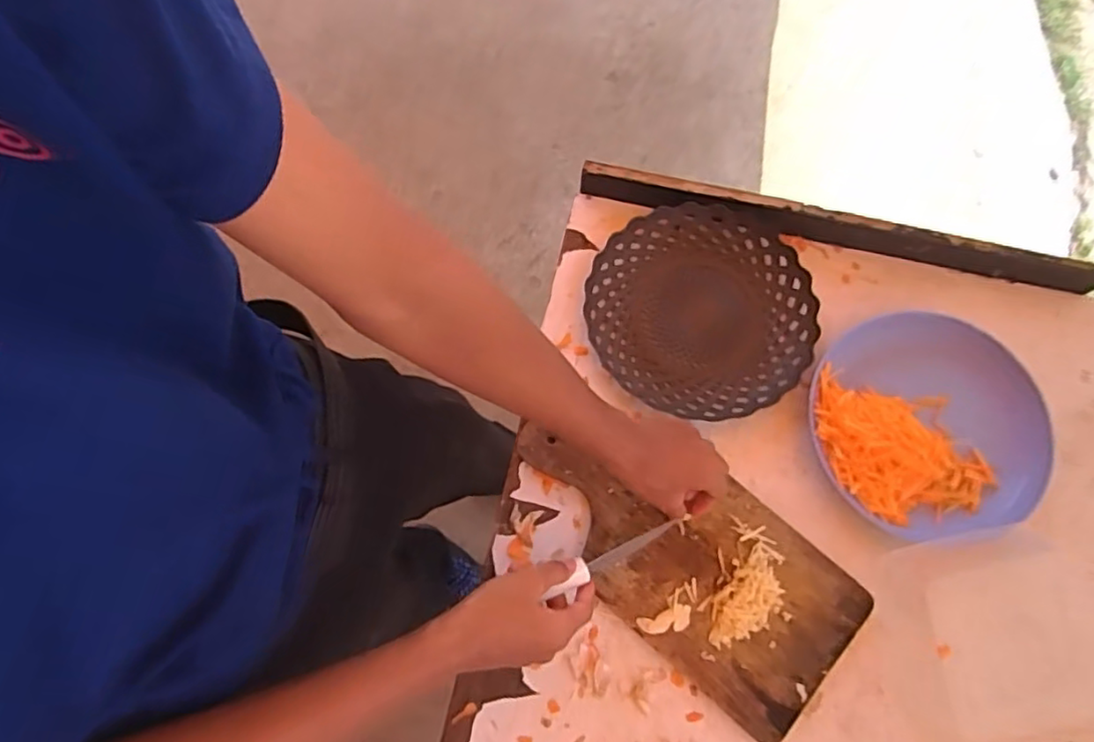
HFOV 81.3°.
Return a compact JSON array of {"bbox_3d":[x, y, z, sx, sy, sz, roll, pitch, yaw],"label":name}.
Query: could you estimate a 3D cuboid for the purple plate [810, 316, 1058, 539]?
[{"bbox_3d":[0.365,0.049,0.615,0.211,0.039,0.209,0,73,0],"label":"purple plate"}]

